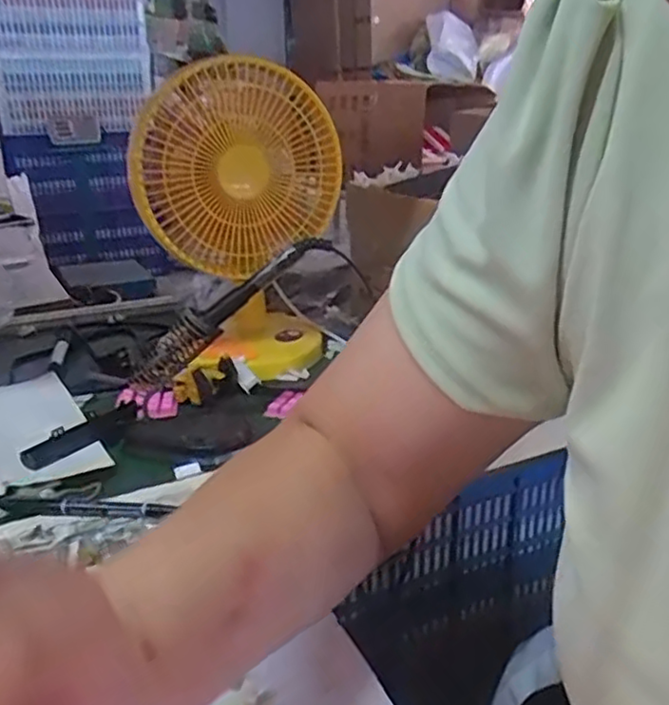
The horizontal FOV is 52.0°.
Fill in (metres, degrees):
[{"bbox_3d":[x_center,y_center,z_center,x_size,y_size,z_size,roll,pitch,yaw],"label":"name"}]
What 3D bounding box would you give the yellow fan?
[{"bbox_3d":[-0.100,-0.190,0.705,0.211,0.198,0.053,-10,23,-21],"label":"yellow fan"}]

